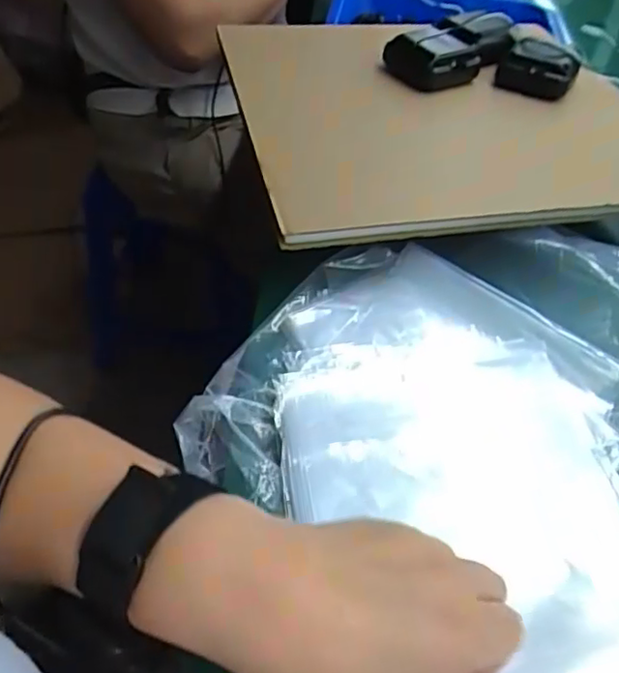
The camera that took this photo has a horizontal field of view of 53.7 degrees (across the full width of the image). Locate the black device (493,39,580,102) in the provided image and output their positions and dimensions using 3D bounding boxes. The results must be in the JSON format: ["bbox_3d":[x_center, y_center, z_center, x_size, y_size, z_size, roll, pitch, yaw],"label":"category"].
[{"bbox_3d":[0.216,-0.253,0.582,0.068,0.037,0.052,28,51,20],"label":"black device"}]

